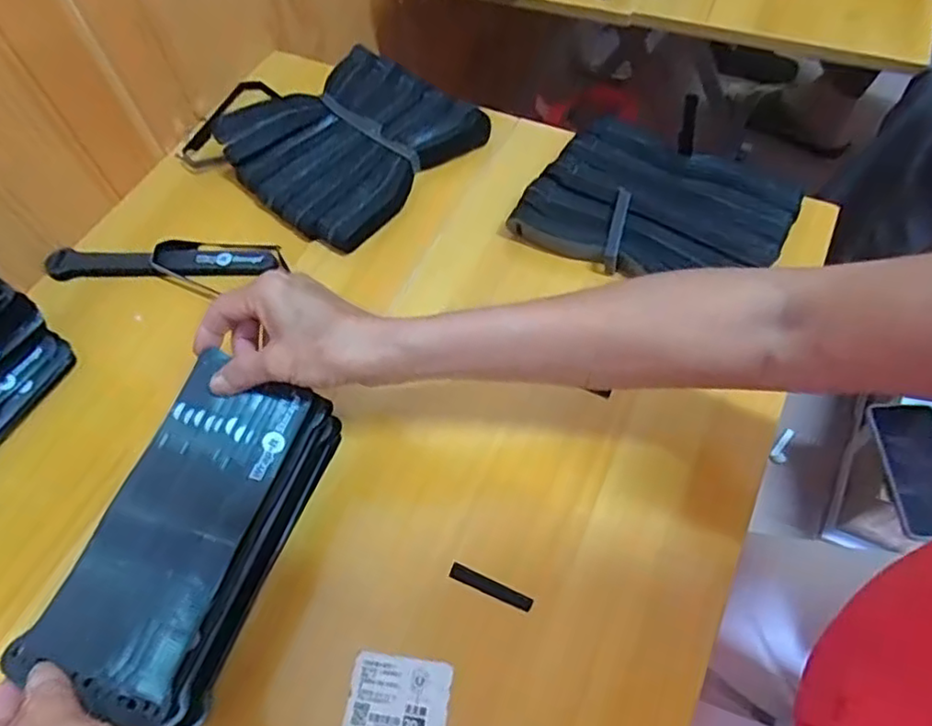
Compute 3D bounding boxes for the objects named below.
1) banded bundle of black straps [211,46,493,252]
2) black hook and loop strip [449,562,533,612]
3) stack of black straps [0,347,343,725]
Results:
[{"bbox_3d":[-0.112,-0.215,0.599,0.189,0.028,0.203,40,69,23],"label":"banded bundle of black straps"},{"bbox_3d":[0.016,0.142,0.403,0.054,0.005,0.009,21,63,15],"label":"black hook and loop strip"},{"bbox_3d":[-0.160,0.097,0.380,0.091,0.061,0.189,16,62,13],"label":"stack of black straps"}]

